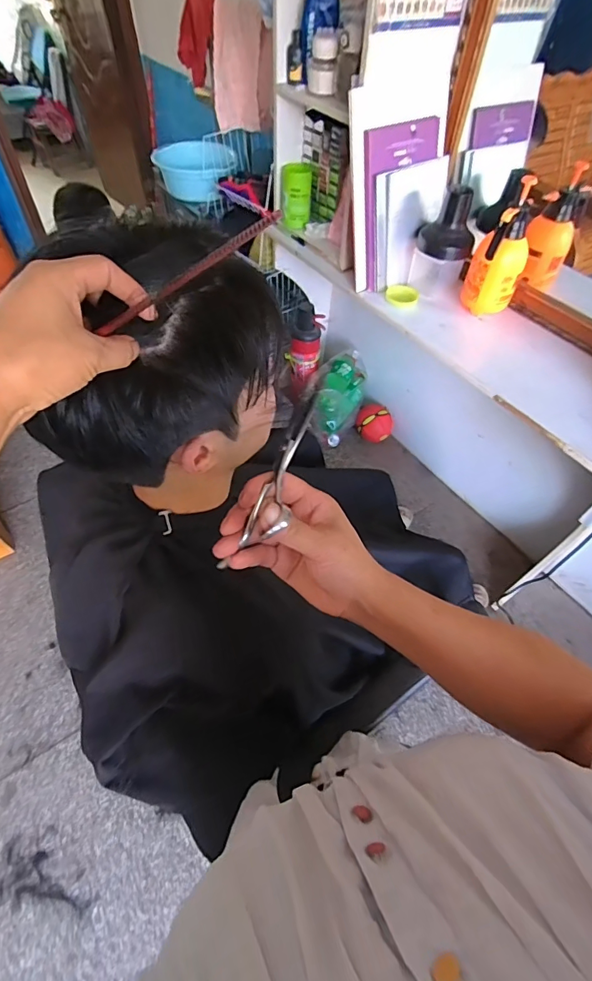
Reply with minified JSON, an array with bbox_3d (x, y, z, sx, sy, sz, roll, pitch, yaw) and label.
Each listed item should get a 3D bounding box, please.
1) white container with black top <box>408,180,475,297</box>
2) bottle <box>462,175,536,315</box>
[{"bbox_3d":[0.418,-0.696,1.216,0.153,0.244,0.161,18,54,10],"label":"white container with black top"},{"bbox_3d":[0.537,-0.607,1.133,0.135,0.312,0.126,22,55,13],"label":"bottle"}]

